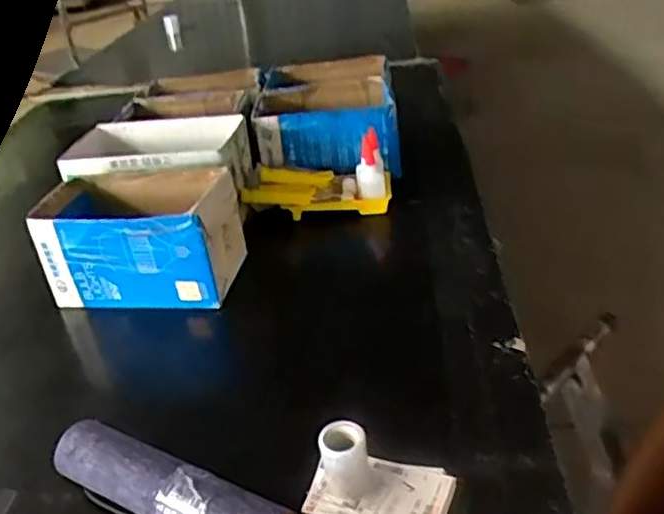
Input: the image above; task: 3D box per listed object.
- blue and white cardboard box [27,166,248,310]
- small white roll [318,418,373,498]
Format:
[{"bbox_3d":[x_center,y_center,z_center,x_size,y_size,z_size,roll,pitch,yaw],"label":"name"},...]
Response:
[{"bbox_3d":[-0.297,-0.025,1.093,0.290,0.157,0.195,-2,29,10],"label":"blue and white cardboard box"},{"bbox_3d":[0.014,0.212,0.710,0.047,0.070,0.050,-6,29,3],"label":"small white roll"}]

